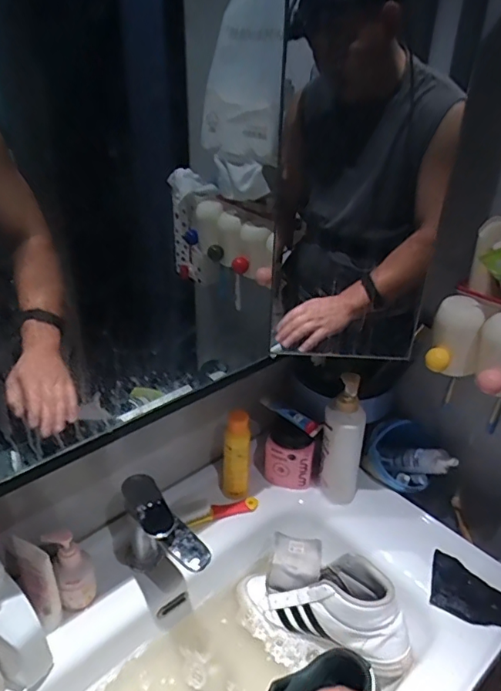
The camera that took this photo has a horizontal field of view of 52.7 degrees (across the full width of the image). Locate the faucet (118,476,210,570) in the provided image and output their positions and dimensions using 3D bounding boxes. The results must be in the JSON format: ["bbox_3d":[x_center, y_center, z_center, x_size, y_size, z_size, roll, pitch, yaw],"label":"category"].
[{"bbox_3d":[-0.133,0.283,0.718,0.052,0.164,0.175,-26,41,-37],"label":"faucet"}]

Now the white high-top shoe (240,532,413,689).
[{"bbox_3d":[0.116,0.377,0.762,0.261,0.123,0.127,25,39,34],"label":"white high-top shoe"}]

